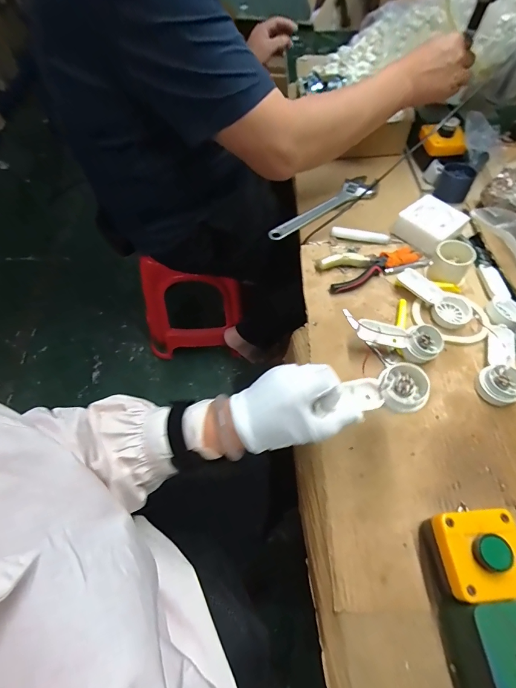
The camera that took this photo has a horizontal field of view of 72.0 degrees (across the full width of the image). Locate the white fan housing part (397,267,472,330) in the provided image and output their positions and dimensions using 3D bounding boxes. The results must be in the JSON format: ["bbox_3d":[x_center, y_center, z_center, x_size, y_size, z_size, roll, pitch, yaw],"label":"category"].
[{"bbox_3d":[0.256,-0.069,0.514,0.043,0.026,0.108,-29,61,-15],"label":"white fan housing part"}]

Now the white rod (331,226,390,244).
[{"bbox_3d":[0.169,-0.180,0.586,0.094,0.020,0.016,6,58,6],"label":"white rod"}]

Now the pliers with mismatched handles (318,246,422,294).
[{"bbox_3d":[0.177,-0.124,0.554,0.154,0.019,0.058,-17,58,-8],"label":"pliers with mismatched handles"}]

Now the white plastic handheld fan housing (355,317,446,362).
[{"bbox_3d":[0.185,-0.007,0.470,0.109,0.038,0.041,12,60,10],"label":"white plastic handheld fan housing"}]

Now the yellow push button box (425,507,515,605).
[{"bbox_3d":[0.199,0.195,0.330,0.073,0.067,0.068,-4,59,-4],"label":"yellow push button box"}]

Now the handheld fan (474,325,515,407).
[{"bbox_3d":[0.313,0.026,0.452,0.047,0.022,0.109,26,62,18],"label":"handheld fan"}]

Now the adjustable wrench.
[{"bbox_3d":[0.116,-0.246,0.634,0.228,0.021,0.047,-31,61,-16],"label":"adjustable wrench"}]

